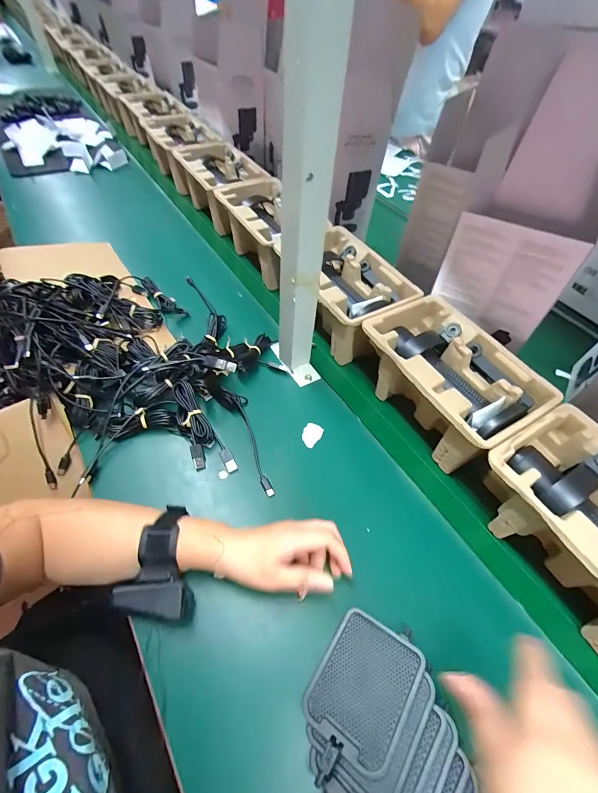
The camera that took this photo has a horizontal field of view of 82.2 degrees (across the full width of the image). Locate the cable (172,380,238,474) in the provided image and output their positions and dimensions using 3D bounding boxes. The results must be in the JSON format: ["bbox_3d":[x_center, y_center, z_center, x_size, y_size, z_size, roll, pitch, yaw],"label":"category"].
[{"bbox_3d":[-0.134,0.046,0.455,0.043,0.027,0.139,-26,73,-22],"label":"cable"}]

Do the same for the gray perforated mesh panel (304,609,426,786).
[{"bbox_3d":[0.053,0.262,0.304,0.078,0.012,0.114,19,53,33],"label":"gray perforated mesh panel"}]

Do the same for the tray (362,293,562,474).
[{"bbox_3d":[0.200,-0.021,0.477,0.148,0.102,0.221,-26,58,-21],"label":"tray"}]

